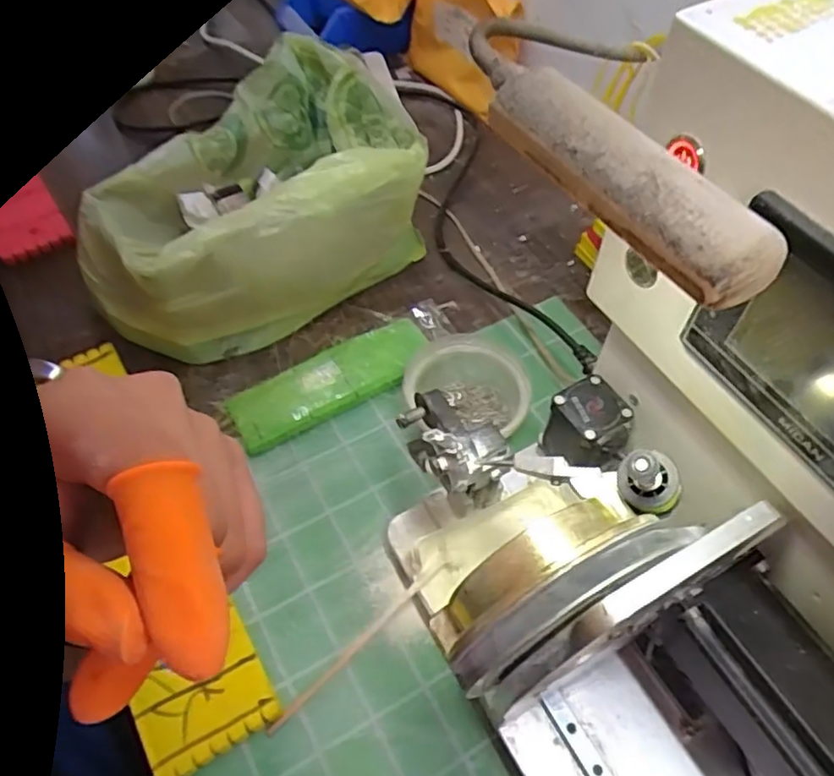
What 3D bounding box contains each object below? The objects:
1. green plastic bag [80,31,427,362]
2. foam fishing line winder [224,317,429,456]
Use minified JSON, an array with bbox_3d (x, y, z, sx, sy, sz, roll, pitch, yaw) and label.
[{"bbox_3d":[-0.127,-0.161,0.587,0.200,0.128,0.314,30,60,18],"label":"green plastic bag"},{"bbox_3d":[-0.072,-0.005,0.555,0.175,0.015,0.062,-26,60,-17],"label":"foam fishing line winder"}]

